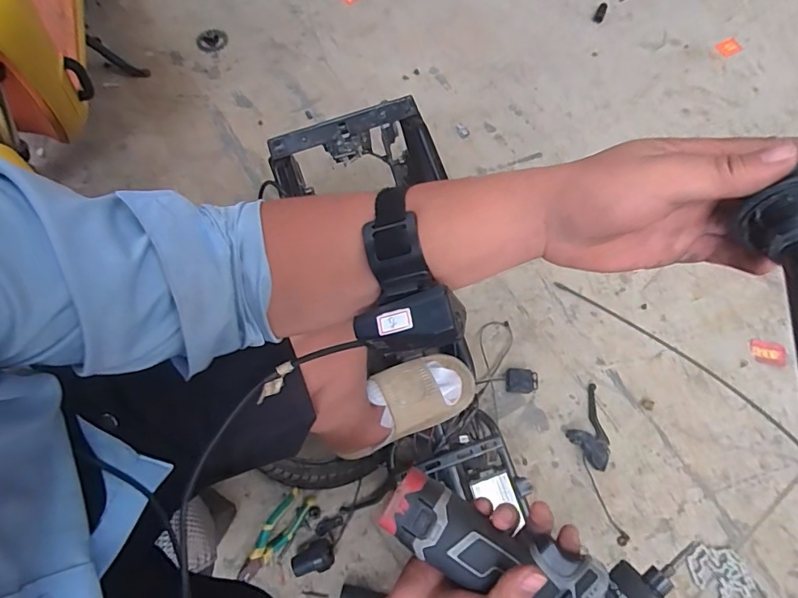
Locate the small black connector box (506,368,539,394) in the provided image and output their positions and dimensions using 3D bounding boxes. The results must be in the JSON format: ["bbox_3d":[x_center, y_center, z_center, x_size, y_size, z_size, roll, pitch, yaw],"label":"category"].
[{"bbox_3d":[0.253,0.170,0.995,0.064,0.030,0.050,5,68,2],"label":"small black connector box"}]

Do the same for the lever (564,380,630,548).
[{"bbox_3d":[0.384,0.319,0.943,0.081,0.032,0.297,-5,69,-2],"label":"lever"}]

